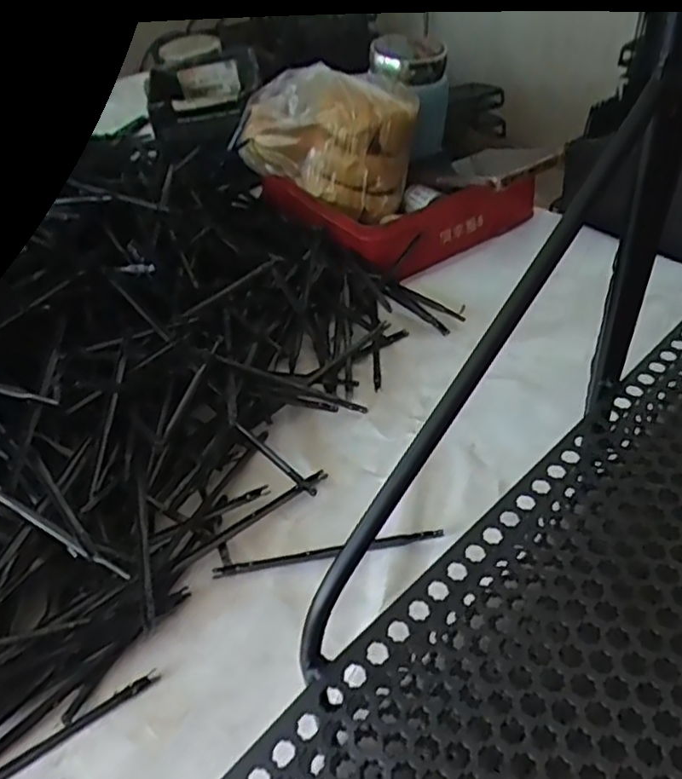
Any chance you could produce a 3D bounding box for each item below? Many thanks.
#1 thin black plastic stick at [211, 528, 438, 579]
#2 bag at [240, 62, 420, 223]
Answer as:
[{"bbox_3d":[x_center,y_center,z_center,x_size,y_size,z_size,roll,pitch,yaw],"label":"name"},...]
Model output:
[{"bbox_3d":[-0.007,0.092,0.374,0.129,0.006,0.007,-8,42,-1],"label":"thin black plastic stick"},{"bbox_3d":[-0.017,-0.239,0.635,0.176,0.113,0.099,29,53,33],"label":"bag"}]

